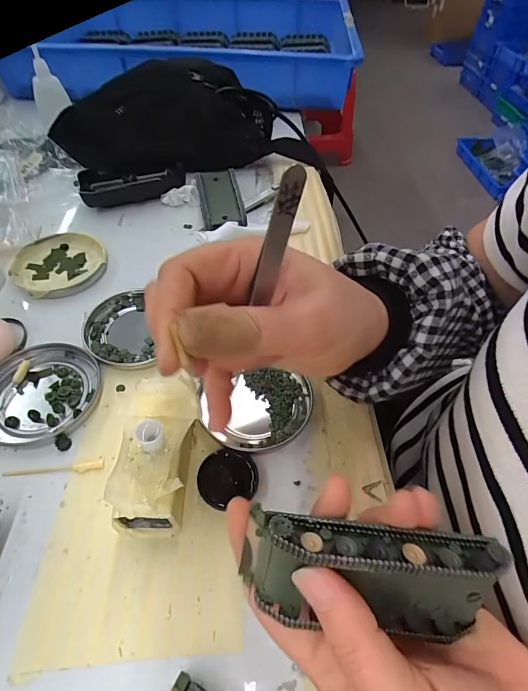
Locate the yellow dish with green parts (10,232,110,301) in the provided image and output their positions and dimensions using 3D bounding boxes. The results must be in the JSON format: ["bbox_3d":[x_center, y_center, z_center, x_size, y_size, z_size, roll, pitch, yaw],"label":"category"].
[{"bbox_3d":[-0.185,-0.074,0.347,0.077,0.012,0.074,0,51,-1],"label":"yellow dish with green parts"}]

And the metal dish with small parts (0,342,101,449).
[{"bbox_3d":[-0.157,0.032,0.265,0.077,0.008,0.075,0,51,-1],"label":"metal dish with small parts"}]

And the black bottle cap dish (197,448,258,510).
[{"bbox_3d":[-0.023,0.079,0.233,0.035,0.006,0.033,0,51,-1],"label":"black bottle cap dish"}]

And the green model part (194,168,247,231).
[{"bbox_3d":[-0.048,-0.160,0.407,0.043,0.023,0.096,-10,52,-9],"label":"green model part"}]

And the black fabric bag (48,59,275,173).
[{"bbox_3d":[-0.110,-0.260,0.443,0.246,0.100,0.077,-12,52,-11],"label":"black fabric bag"}]

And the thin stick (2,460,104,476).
[{"bbox_3d":[-0.129,0.076,0.234,0.059,0.004,0.006,-6,52,-6],"label":"thin stick"}]

